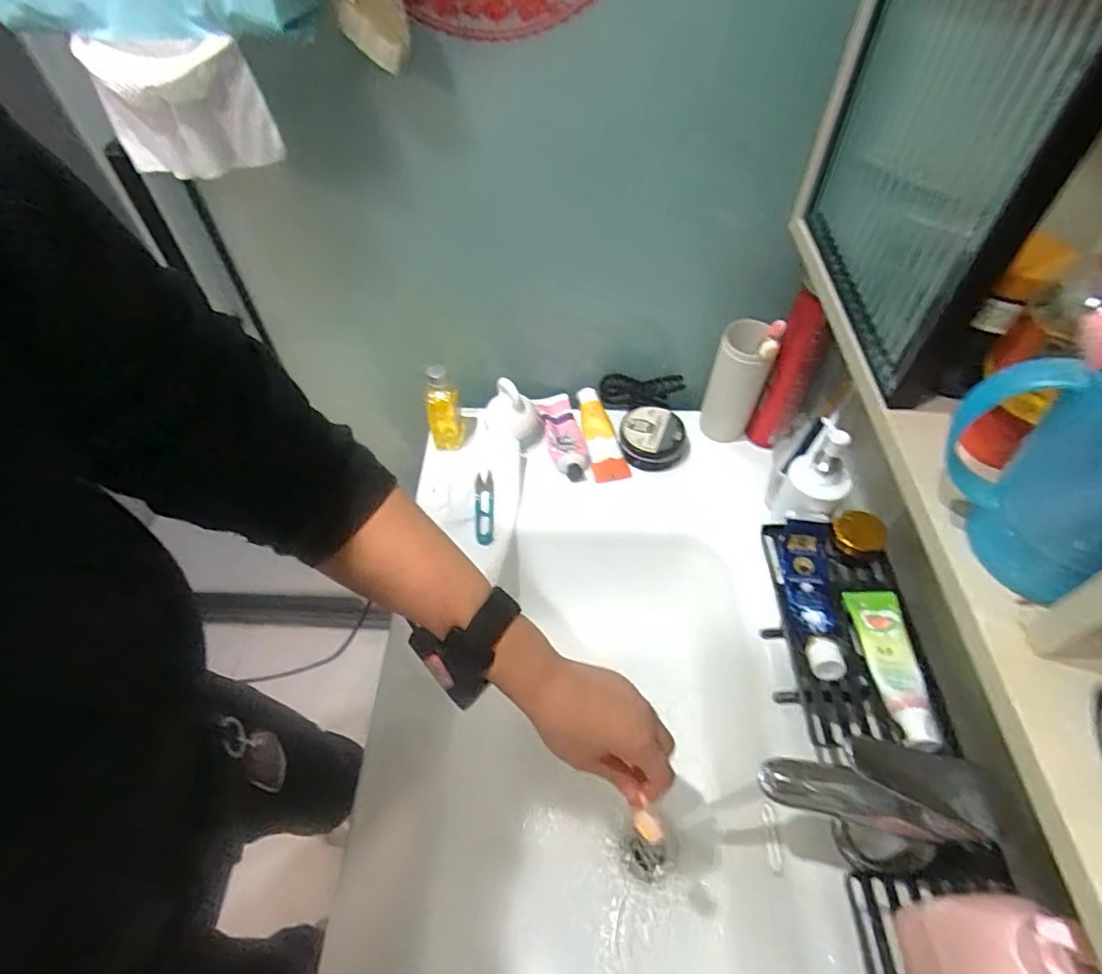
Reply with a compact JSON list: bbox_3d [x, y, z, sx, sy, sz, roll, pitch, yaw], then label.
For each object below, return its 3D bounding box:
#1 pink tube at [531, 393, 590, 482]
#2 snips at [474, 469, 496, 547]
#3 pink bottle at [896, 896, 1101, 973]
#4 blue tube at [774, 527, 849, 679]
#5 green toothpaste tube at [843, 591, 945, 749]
[{"bbox_3d":[0.015,-0.064,0.775,0.052,0.029,0.142,-11,53,-7],"label":"pink tube"},{"bbox_3d":[-0.081,0.026,0.719,0.025,0.013,0.100,-3,52,-1],"label":"snips"},{"bbox_3d":[0.238,0.260,0.319,0.034,0.138,0.058,-9,53,-6],"label":"pink bottle"},{"bbox_3d":[0.241,0.100,0.527,0.044,0.027,0.148,2,52,2],"label":"blue tube"},{"bbox_3d":[0.285,0.145,0.487,0.040,0.020,0.140,1,52,2],"label":"green toothpaste tube"}]

